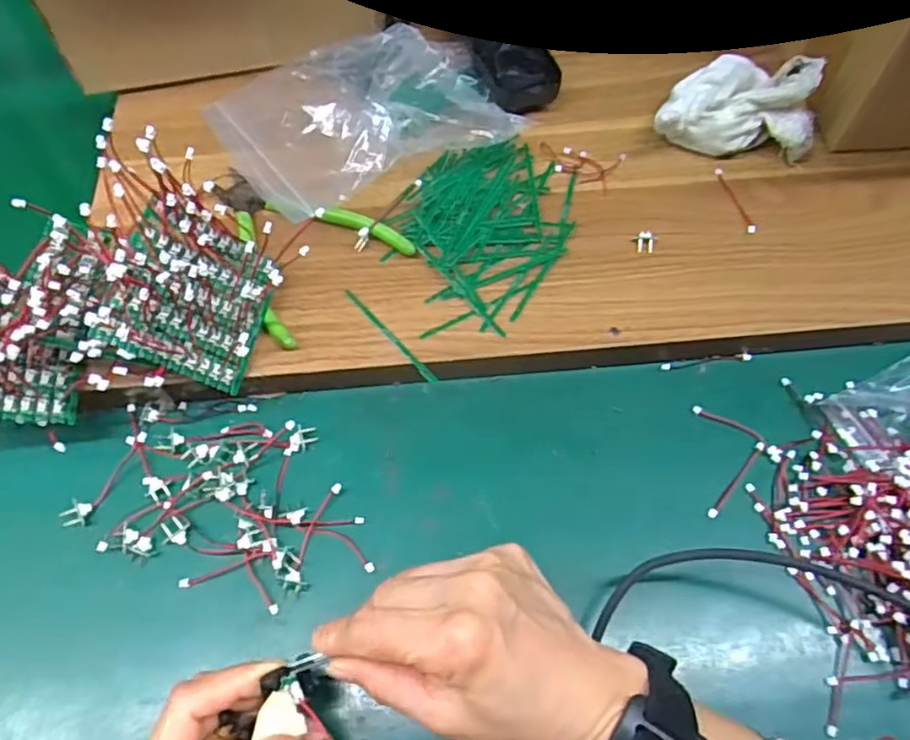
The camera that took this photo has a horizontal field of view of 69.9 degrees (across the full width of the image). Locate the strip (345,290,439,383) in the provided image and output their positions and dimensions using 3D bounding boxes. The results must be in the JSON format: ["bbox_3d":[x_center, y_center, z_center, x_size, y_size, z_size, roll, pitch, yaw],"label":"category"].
[{"bbox_3d":[-0.040,-0.022,0.395,0.006,0.006,0.082,-39,68,-19],"label":"strip"}]

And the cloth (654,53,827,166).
[{"bbox_3d":[0.191,-0.188,0.449,0.111,0.060,0.076,3,64,1],"label":"cloth"}]

